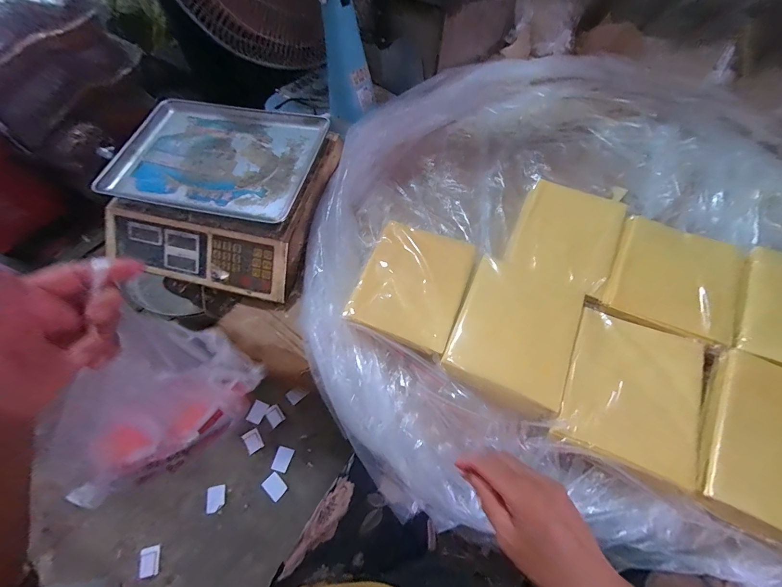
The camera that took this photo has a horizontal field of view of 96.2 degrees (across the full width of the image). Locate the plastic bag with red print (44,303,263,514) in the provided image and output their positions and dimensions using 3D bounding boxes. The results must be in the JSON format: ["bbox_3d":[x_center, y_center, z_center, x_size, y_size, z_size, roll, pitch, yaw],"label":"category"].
[{"bbox_3d":[-0.253,0.120,0.411,0.082,0.198,0.171,23,63,14],"label":"plastic bag with red print"}]

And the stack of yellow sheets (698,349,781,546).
[{"bbox_3d":[0.449,0.175,0.381,0.155,0.048,0.199,28,64,16],"label":"stack of yellow sheets"}]

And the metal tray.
[{"bbox_3d":[-0.288,-0.232,0.587,0.329,0.026,0.225,10,61,7],"label":"metal tray"}]

